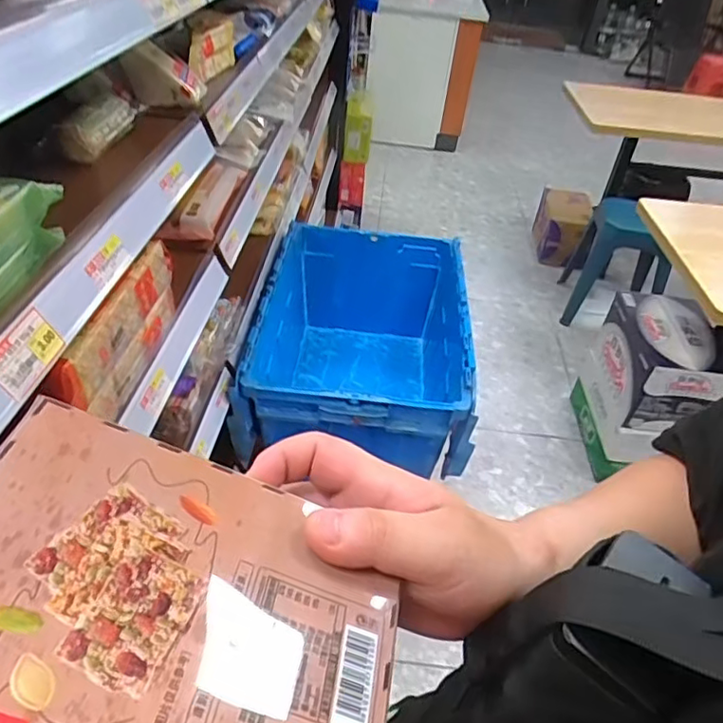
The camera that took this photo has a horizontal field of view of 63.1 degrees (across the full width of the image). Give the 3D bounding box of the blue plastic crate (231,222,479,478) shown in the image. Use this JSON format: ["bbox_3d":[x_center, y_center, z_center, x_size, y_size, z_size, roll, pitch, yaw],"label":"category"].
[{"bbox_3d":[-0.004,-0.017,1.323,0.419,0.317,0.600,6,40,0],"label":"blue plastic crate"}]

